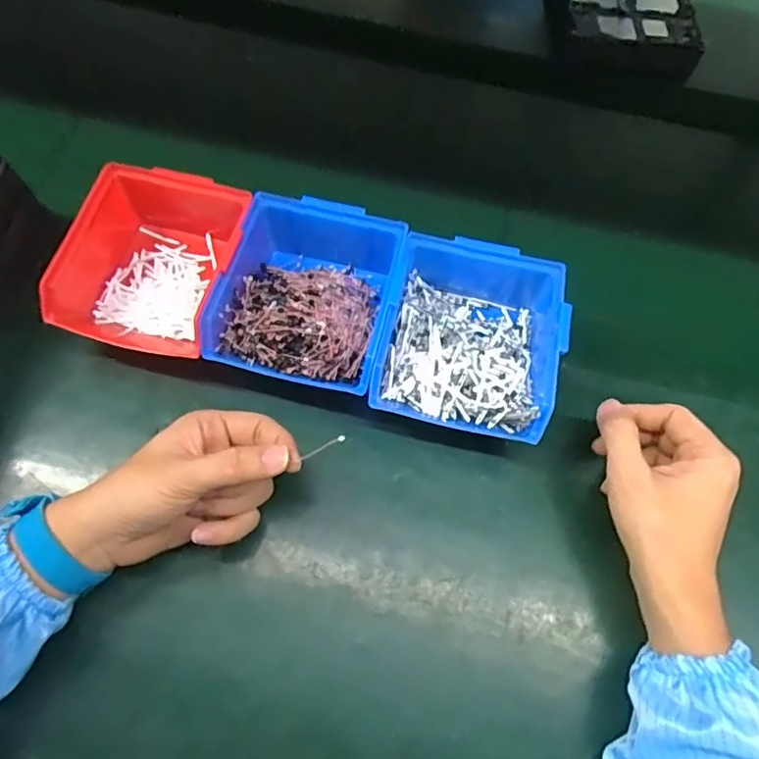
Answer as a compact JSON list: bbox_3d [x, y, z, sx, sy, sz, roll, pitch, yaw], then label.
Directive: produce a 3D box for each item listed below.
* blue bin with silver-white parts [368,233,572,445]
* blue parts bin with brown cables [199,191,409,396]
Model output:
[{"bbox_3d":[0.068,-0.036,0.415,0.126,0.062,0.156,12,65,3],"label":"blue bin with silver-white parts"},{"bbox_3d":[-0.049,-0.065,0.421,0.123,0.061,0.148,14,66,4],"label":"blue parts bin with brown cables"}]

